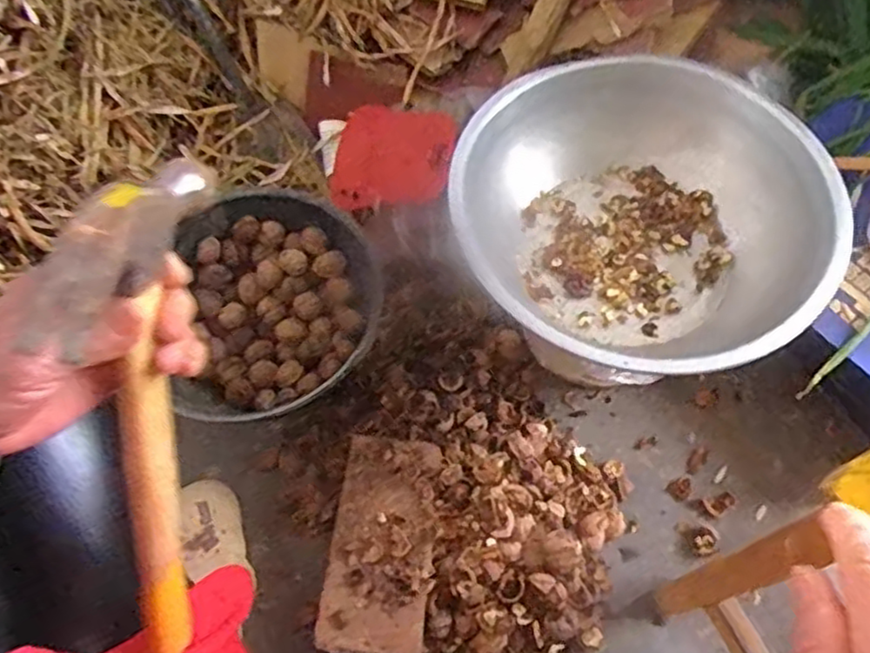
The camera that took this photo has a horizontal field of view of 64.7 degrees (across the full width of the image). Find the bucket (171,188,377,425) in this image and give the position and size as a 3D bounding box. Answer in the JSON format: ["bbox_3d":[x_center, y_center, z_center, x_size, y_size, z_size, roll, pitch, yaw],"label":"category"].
[{"bbox_3d":[-0.197,-0.012,0.863,0.252,0.159,0.295,0,64,2],"label":"bucket"}]

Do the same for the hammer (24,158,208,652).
[{"bbox_3d":[-0.158,0.068,0.396,0.027,0.310,0.091,13,26,8],"label":"hammer"}]

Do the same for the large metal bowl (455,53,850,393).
[{"bbox_3d":[0.212,-0.109,0.727,0.358,0.119,0.372,-1,64,2],"label":"large metal bowl"}]

